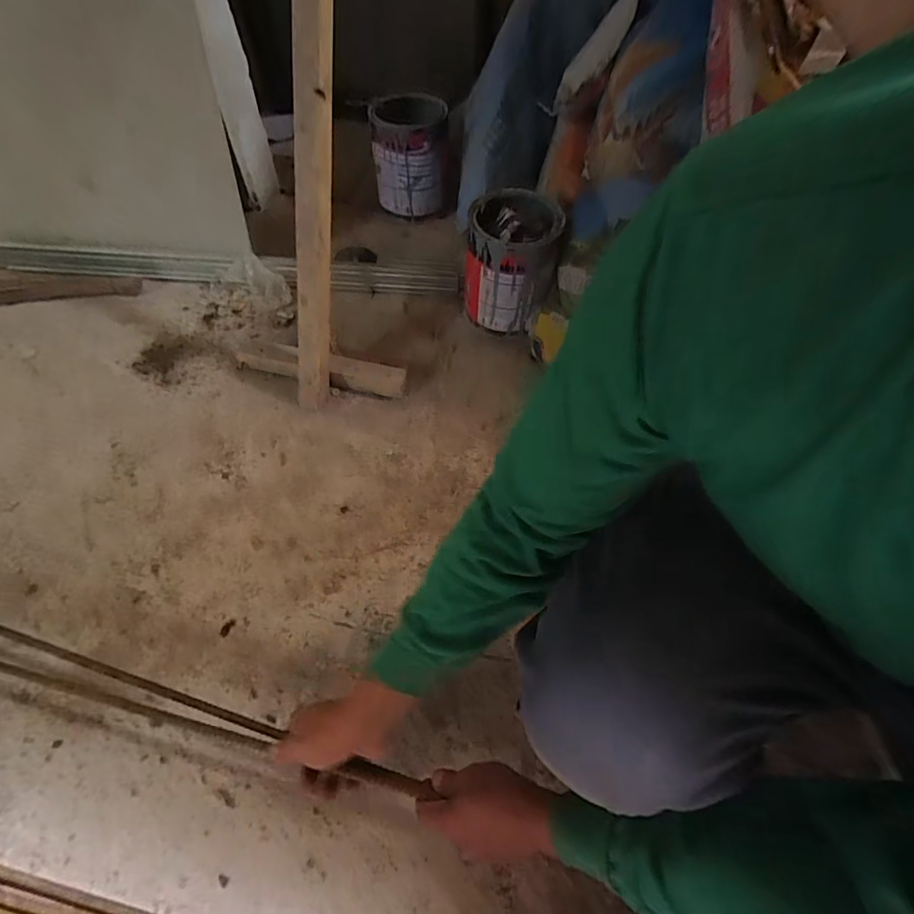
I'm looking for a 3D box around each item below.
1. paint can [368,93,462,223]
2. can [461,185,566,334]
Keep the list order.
[{"bbox_3d":[-0.093,-0.652,1.083,0.180,0.219,0.151,-2,57,-4],"label":"paint can"},{"bbox_3d":[0.094,-0.347,0.915,0.153,0.219,0.164,2,58,-3],"label":"can"}]

